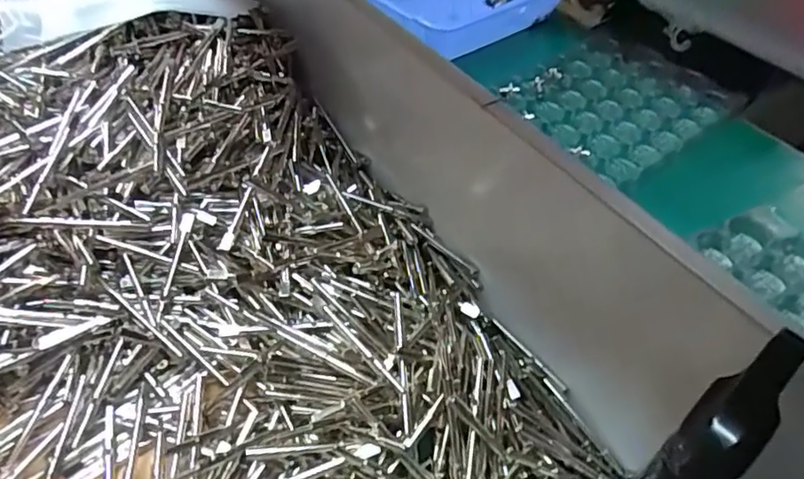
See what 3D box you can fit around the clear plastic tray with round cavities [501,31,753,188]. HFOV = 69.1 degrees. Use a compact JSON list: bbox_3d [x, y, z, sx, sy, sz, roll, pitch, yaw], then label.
[{"bbox_3d":[0.312,-0.202,0.855,0.300,0.029,0.242,-31,56,-31],"label":"clear plastic tray with round cavities"}]

